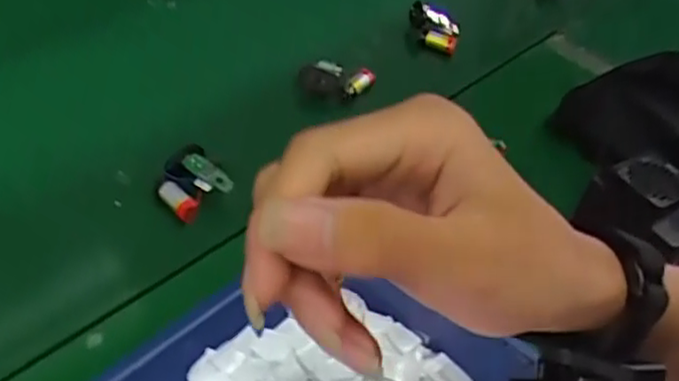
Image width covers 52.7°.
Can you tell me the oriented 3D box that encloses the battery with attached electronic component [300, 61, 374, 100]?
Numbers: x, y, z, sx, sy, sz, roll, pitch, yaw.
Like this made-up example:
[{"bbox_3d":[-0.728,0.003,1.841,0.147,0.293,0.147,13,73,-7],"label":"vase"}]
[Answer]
[{"bbox_3d":[-0.002,-0.093,0.580,0.062,0.033,0.015,2,46,-11],"label":"battery with attached electronic component"}]

